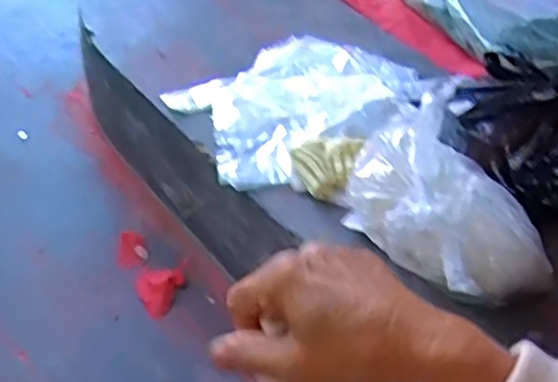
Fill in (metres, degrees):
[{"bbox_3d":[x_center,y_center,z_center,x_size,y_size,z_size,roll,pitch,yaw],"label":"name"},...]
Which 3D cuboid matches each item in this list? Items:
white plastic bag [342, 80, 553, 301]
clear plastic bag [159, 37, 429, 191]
[{"bbox_3d":[0.174,0.014,0.698,0.116,0.158,0.214,-31,57,-33],"label":"white plastic bag"},{"bbox_3d":[0.025,-0.128,0.945,0.237,0.030,0.347,37,51,26],"label":"clear plastic bag"}]

